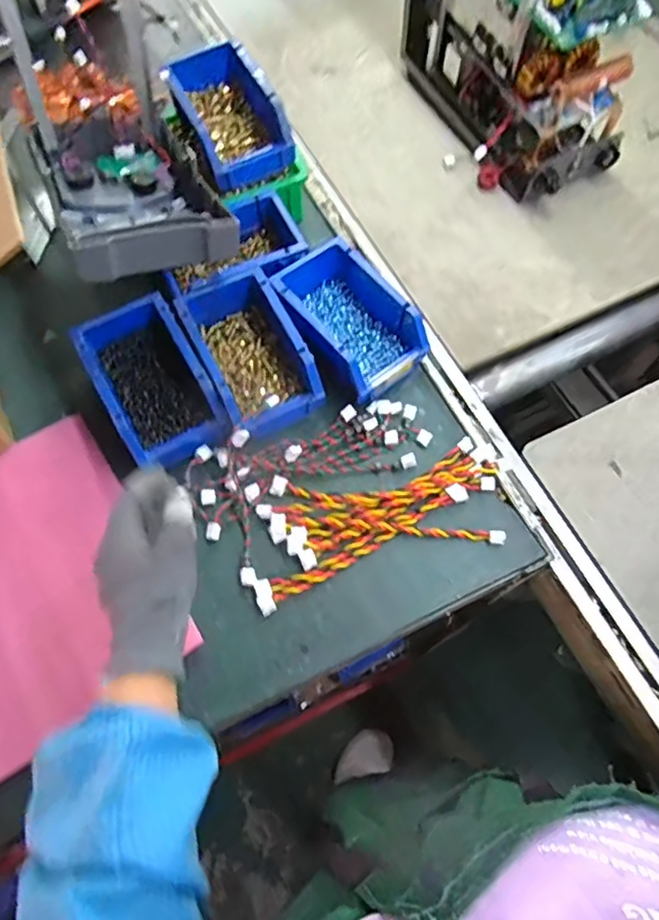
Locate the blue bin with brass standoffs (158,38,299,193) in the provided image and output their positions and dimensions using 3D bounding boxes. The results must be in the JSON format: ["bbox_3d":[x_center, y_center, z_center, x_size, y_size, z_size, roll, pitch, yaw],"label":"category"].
[{"bbox_3d":[-0.120,-0.397,0.652,0.101,0.064,0.162,-27,68,-11],"label":"blue bin with brass standoffs"}]

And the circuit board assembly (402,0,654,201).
[{"bbox_3d":[0.236,-0.547,0.718,0.164,0.220,0.351,-20,67,-8],"label":"circuit board assembly"}]

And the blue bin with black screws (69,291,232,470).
[{"bbox_3d":[-0.182,-0.078,0.590,0.099,0.066,0.171,-29,69,-11],"label":"blue bin with black screws"}]

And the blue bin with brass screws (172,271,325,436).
[{"bbox_3d":[-0.088,-0.120,0.606,0.101,0.063,0.186,-26,68,-11],"label":"blue bin with brass screws"}]

